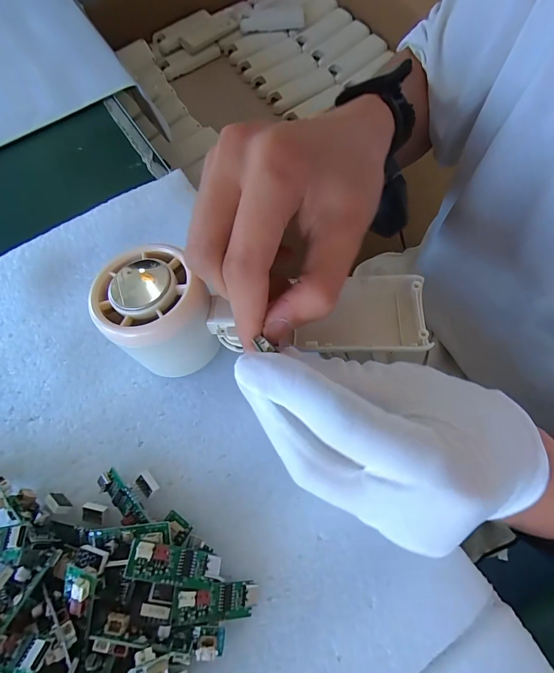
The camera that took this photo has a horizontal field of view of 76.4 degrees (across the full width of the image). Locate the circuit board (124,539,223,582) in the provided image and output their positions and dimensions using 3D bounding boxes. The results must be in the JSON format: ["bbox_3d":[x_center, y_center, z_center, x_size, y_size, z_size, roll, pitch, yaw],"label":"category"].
[{"bbox_3d":[-0.044,0.099,0.154,0.039,0.007,0.013,19,67,-20],"label":"circuit board"}]

